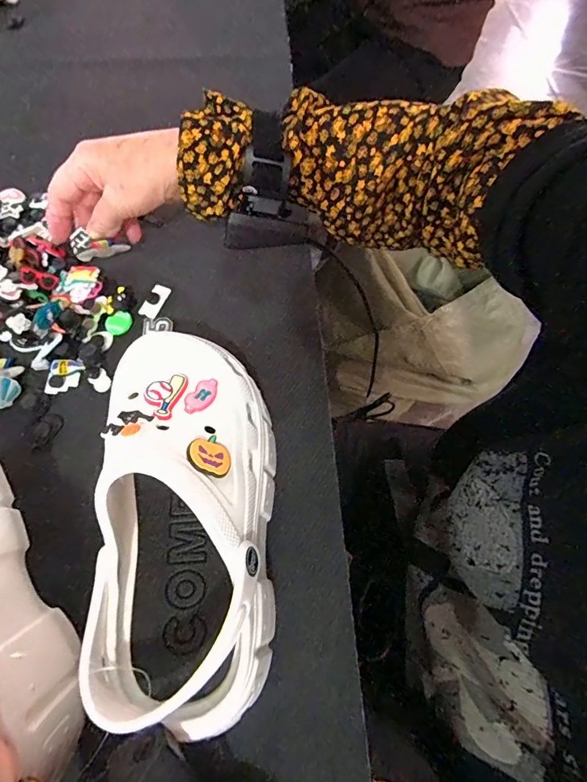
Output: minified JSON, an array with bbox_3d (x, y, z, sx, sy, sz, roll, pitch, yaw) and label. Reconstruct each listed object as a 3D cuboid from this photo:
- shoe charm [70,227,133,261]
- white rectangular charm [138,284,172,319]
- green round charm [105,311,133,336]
[{"bbox_3d":[-0.170,-0.128,0.378,0.047,0.024,0.013,-2,67,-9],"label":"shoe charm"},{"bbox_3d":[-0.126,-0.082,0.393,0.015,0.006,0.034,27,68,9],"label":"white rectangular charm"},{"bbox_3d":[-0.154,-0.061,0.379,0.023,0.006,0.020,-28,70,-13],"label":"green round charm"}]

